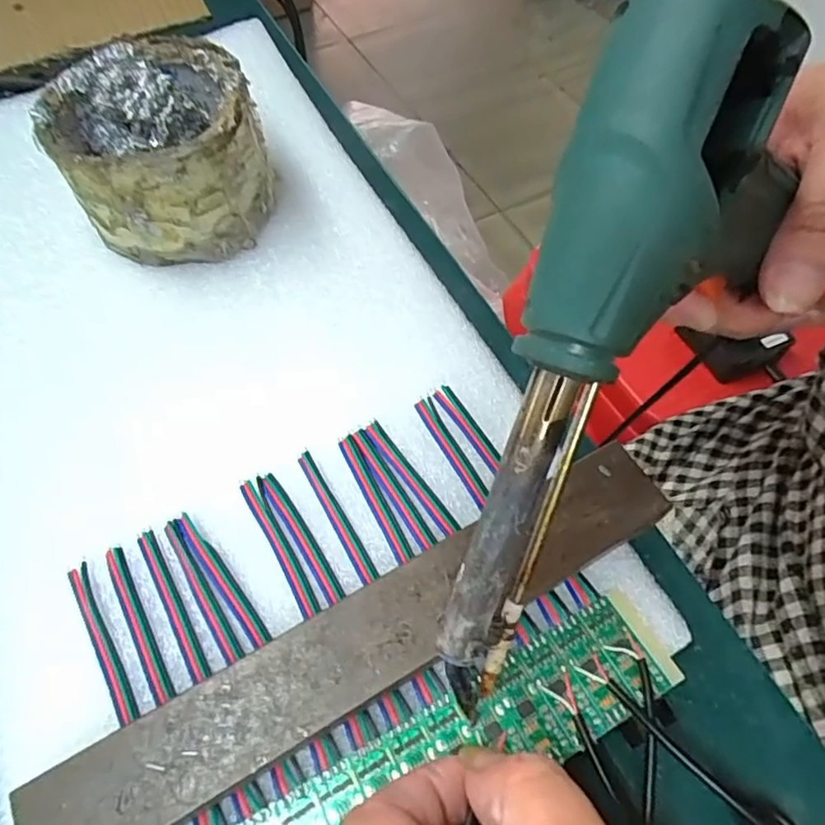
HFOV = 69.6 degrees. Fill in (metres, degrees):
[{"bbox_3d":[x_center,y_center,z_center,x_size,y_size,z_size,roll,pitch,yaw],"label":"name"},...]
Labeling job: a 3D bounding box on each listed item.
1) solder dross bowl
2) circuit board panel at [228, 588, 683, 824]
[{"bbox_3d":[-0.108,-0.115,0.262,0.081,0.068,0.077,-1,62,2],"label":"solder dross bowl"},{"bbox_3d":[0.005,0.106,0.175,0.164,0.005,0.033,-26,65,-13],"label":"circuit board panel"}]

